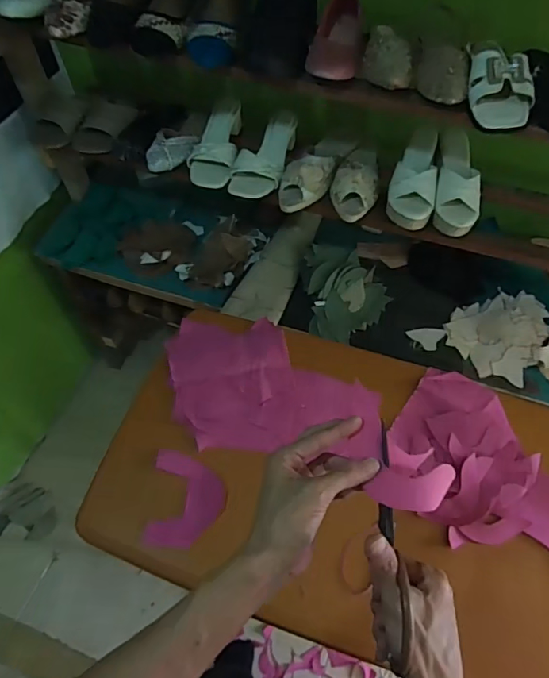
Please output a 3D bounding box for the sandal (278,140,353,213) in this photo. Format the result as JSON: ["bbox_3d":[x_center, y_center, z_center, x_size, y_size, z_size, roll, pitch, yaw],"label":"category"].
[{"bbox_3d":[0.085,-0.346,0.951,0.085,0.056,0.240,29,62,18],"label":"sandal"}]

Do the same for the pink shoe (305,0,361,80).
[{"bbox_3d":[0.100,-0.479,0.762,0.072,0.055,0.213,9,58,6],"label":"pink shoe"}]

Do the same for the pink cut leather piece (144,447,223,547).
[{"bbox_3d":[-0.140,0.257,0.780,0.115,0.005,0.147,5,61,-3],"label":"pink cut leather piece"}]

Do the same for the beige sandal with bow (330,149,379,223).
[{"bbox_3d":[0.162,-0.325,0.941,0.089,0.058,0.212,9,58,6],"label":"beige sandal with bow"}]

